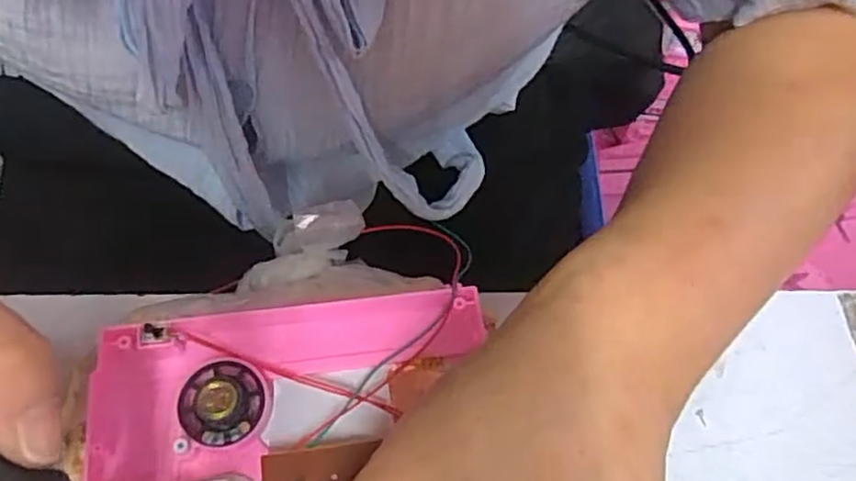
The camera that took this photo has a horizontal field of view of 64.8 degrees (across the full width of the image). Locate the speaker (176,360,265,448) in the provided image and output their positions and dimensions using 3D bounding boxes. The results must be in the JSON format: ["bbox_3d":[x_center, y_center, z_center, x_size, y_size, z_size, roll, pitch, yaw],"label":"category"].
[{"bbox_3d":[-0.070,0.054,0.226,0.027,0.007,0.029,1,61,-2],"label":"speaker"}]

